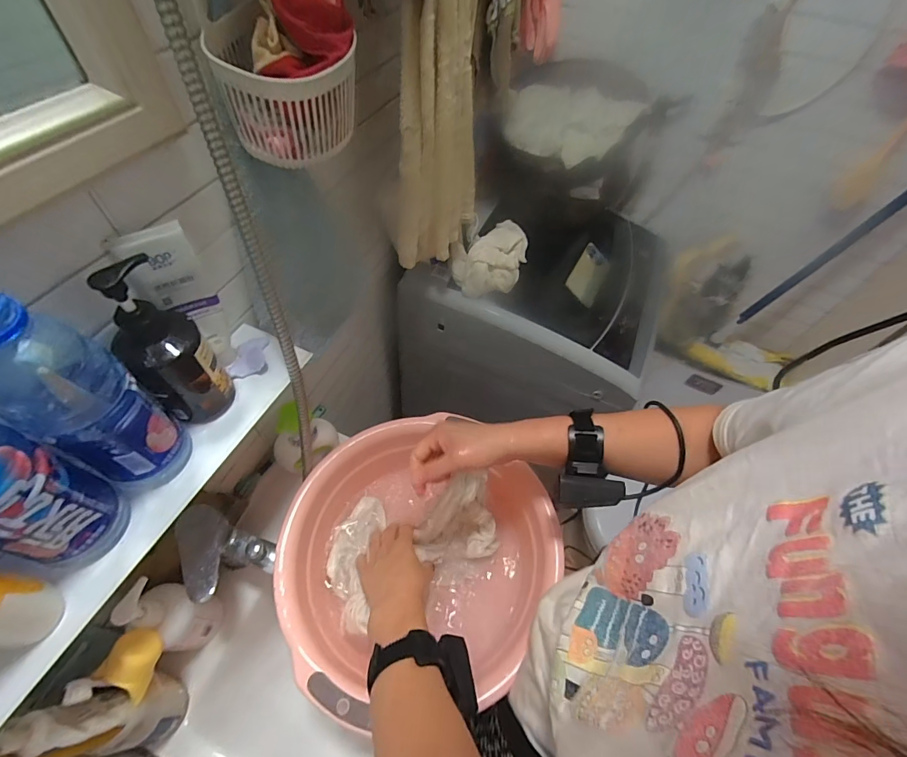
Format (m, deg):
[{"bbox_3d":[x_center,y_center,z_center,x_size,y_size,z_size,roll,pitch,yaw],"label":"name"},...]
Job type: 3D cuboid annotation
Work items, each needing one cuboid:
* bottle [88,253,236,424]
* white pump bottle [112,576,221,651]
[{"bbox_3d":[-0.259,-0.026,0.366,0.066,0.173,0.065,39,61,19],"label":"bottle"},{"bbox_3d":[-0.324,0.276,0.471,0.056,0.165,0.061,13,56,3],"label":"white pump bottle"}]

